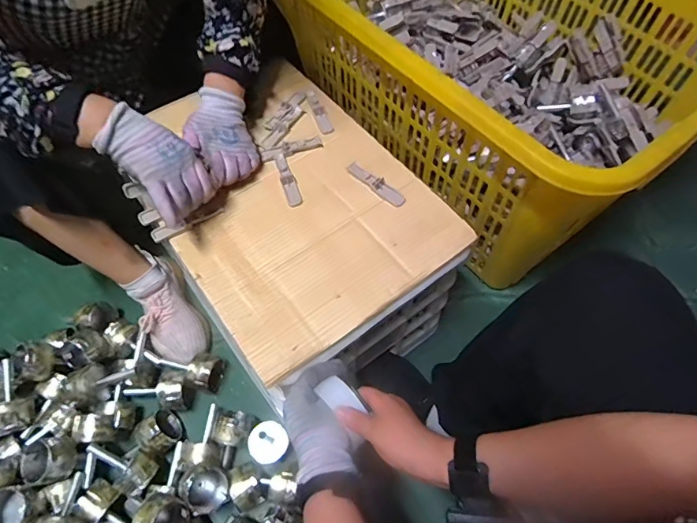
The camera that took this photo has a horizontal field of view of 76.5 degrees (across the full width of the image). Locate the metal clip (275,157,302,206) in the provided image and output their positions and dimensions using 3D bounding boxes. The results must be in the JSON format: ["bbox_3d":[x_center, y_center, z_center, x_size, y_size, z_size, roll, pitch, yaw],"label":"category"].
[{"bbox_3d":[-0.088,-0.119,0.651,0.021,0.013,0.085,-16,61,-9],"label":"metal clip"}]

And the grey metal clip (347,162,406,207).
[{"bbox_3d":[0.040,-0.116,0.647,0.100,0.013,0.022,38,66,20],"label":"grey metal clip"}]

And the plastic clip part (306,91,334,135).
[{"bbox_3d":[-0.047,-0.246,0.722,0.021,0.007,0.095,-17,61,-10],"label":"plastic clip part"}]

